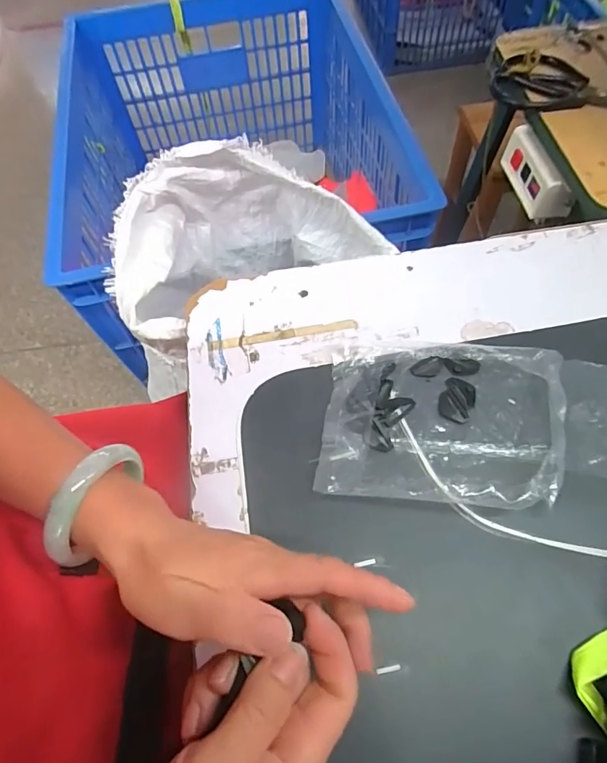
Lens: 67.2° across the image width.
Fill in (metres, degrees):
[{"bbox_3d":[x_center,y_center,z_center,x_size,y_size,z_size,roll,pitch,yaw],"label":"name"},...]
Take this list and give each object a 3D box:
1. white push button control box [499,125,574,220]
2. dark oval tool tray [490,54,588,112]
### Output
[{"bbox_3d":[0.281,-0.253,0.549,0.041,0.045,0.120,-10,61,-1],"label":"white push button control box"},{"bbox_3d":[0.284,-0.357,0.548,0.105,0.020,0.081,23,66,16],"label":"dark oval tool tray"}]

